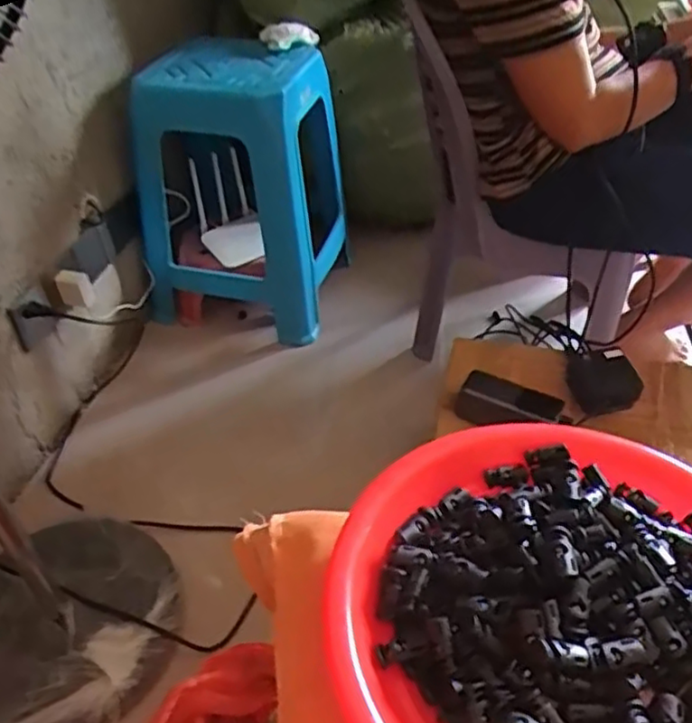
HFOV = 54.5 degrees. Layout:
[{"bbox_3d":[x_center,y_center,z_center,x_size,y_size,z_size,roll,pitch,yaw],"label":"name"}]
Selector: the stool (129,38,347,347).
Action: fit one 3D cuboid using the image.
[{"bbox_3d":[-0.194,-0.341,1.329,0.366,0.481,0.340,4,42,5],"label":"stool"}]

